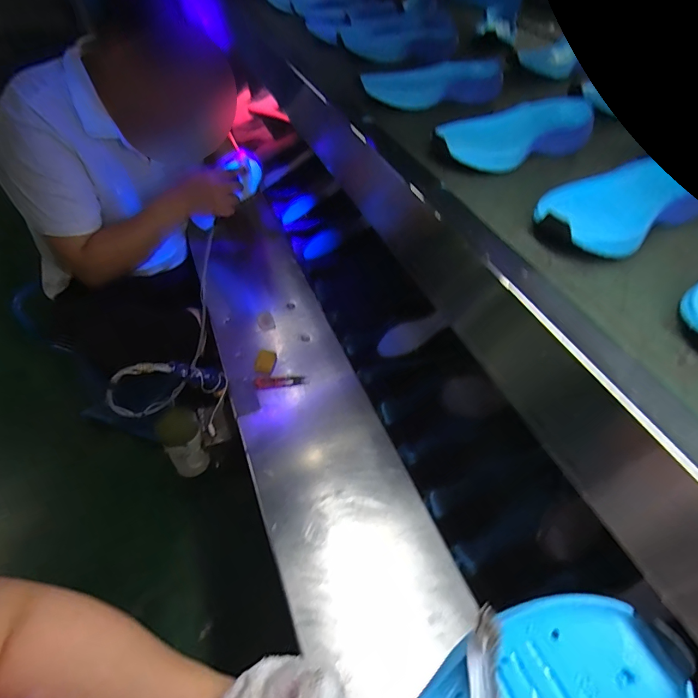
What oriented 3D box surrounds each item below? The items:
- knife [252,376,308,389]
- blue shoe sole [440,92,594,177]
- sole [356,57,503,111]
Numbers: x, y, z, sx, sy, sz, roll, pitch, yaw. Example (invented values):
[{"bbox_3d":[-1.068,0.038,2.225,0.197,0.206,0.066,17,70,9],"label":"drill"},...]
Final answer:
[{"bbox_3d":[-0.127,0.061,0.769,0.098,0.007,0.019,-4,49,-8],"label":"knife"},{"bbox_3d":[0.212,-0.265,0.507,0.221,0.050,0.072,-25,55,-23],"label":"blue shoe sole"},{"bbox_3d":[0.142,-0.405,0.628,0.262,0.049,0.083,-25,55,-23],"label":"sole"}]

